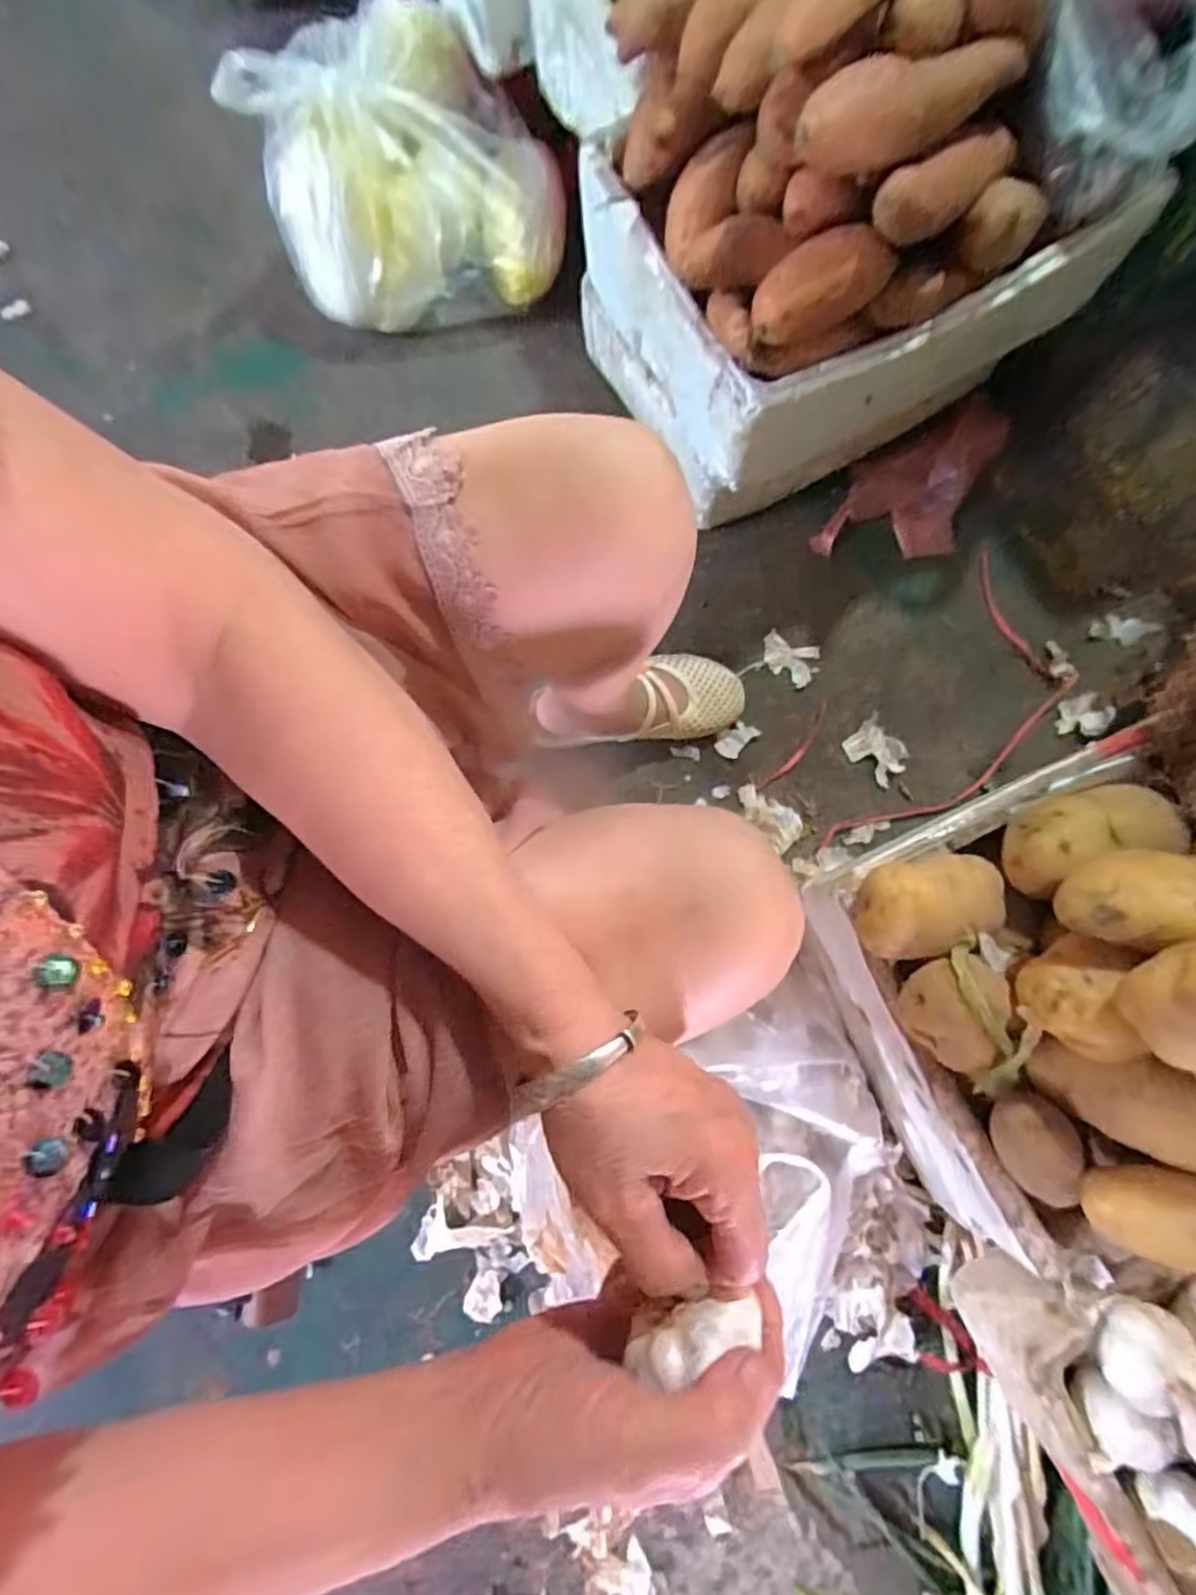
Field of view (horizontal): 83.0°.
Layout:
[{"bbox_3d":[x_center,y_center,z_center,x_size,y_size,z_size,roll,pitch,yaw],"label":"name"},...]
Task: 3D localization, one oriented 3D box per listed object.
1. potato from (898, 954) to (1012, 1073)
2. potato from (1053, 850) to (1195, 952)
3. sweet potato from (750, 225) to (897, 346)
[{"bbox_3d":[0.244,0.147,0.468,0.052,0.048,0.074,14,78,0],"label":"potato"},{"bbox_3d":[0.345,0.060,0.411,0.120,0.062,0.056,-6,79,-4],"label":"potato"},{"bbox_3d":[0.182,-0.420,0.550,0.120,0.051,0.053,-33,82,-8],"label":"sweet potato"}]

